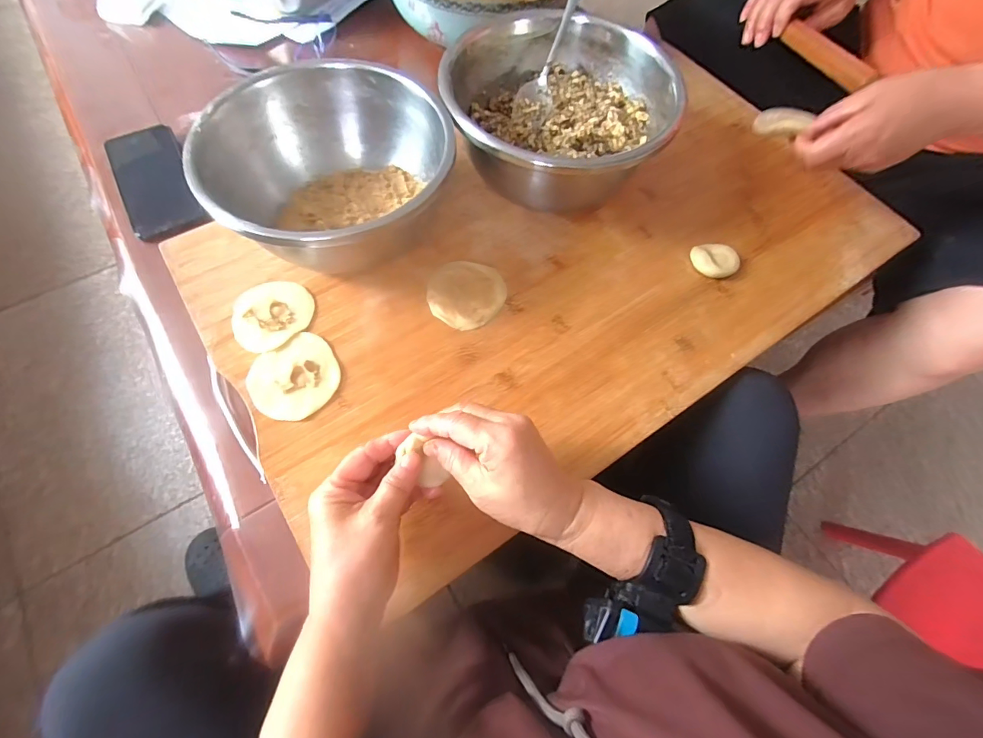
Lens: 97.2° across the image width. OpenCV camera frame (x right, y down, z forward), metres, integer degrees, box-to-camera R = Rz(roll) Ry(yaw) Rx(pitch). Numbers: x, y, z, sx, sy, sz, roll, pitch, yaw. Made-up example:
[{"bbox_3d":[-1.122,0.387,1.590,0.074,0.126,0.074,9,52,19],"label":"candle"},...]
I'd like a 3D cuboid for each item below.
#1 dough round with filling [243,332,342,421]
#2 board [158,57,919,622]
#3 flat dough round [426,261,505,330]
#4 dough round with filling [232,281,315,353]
[{"bbox_3d":[-0.181,0.007,0.400,0.077,0.010,0.075,1,66,-3],"label":"dough round with filling"},{"bbox_3d":[0.089,-0.110,0.470,0.715,0.016,0.397,-28,71,-15],"label":"board"},{"bbox_3d":[-0.027,-0.079,0.444,0.075,0.011,0.077,1,66,-3],"label":"flat dough round"},{"bbox_3d":[-0.218,-0.056,0.427,0.072,0.007,0.076,1,66,-3],"label":"dough round with filling"}]

